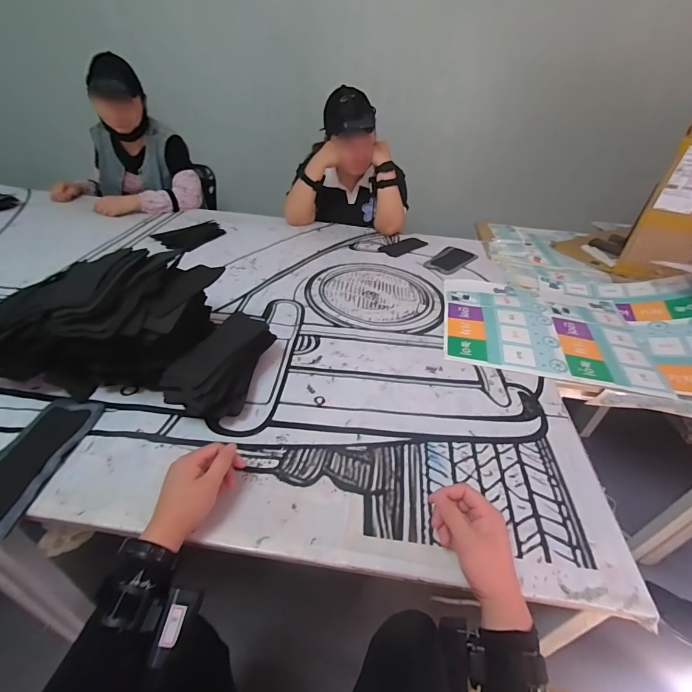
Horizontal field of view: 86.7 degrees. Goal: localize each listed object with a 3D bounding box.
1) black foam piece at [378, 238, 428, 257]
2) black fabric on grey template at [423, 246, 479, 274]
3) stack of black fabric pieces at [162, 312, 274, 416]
[{"bbox_3d":[0.204,-0.351,1.296,0.177,0.013,0.084,-26,47,-34],"label":"black foam piece"},{"bbox_3d":[0.349,-0.284,1.209,0.110,0.005,0.220,26,42,25],"label":"black fabric on grey template"},{"bbox_3d":[-0.213,0.036,0.659,0.101,0.108,0.228,14,38,12],"label":"stack of black fabric pieces"}]

